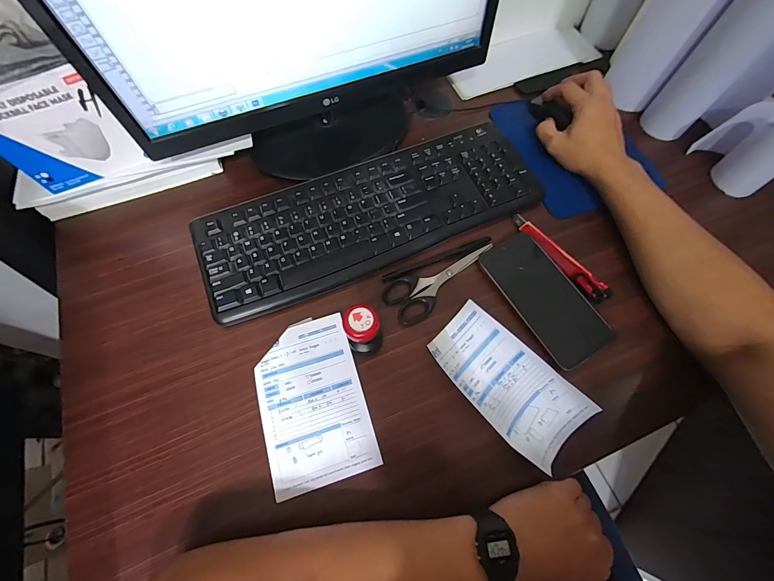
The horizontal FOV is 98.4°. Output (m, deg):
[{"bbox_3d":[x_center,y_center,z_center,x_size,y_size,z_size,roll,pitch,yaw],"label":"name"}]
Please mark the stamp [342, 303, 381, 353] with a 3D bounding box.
[{"bbox_3d":[-0.024,0.041,0.341,0.033,0.070,0.035,0,71,0],"label":"stamp"}]

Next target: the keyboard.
[{"bbox_3d":[-0.020,-0.098,0.435,0.425,0.035,0.151,-22,72,-8],"label":"keyboard"}]

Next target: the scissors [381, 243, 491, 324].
[{"bbox_3d":[0.071,-0.007,0.401,0.147,0.008,0.057,-21,72,-8],"label":"scissors"}]

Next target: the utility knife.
[{"bbox_3d":[0.208,-0.041,0.408,0.019,0.020,0.141,-37,75,-12],"label":"utility knife"}]

